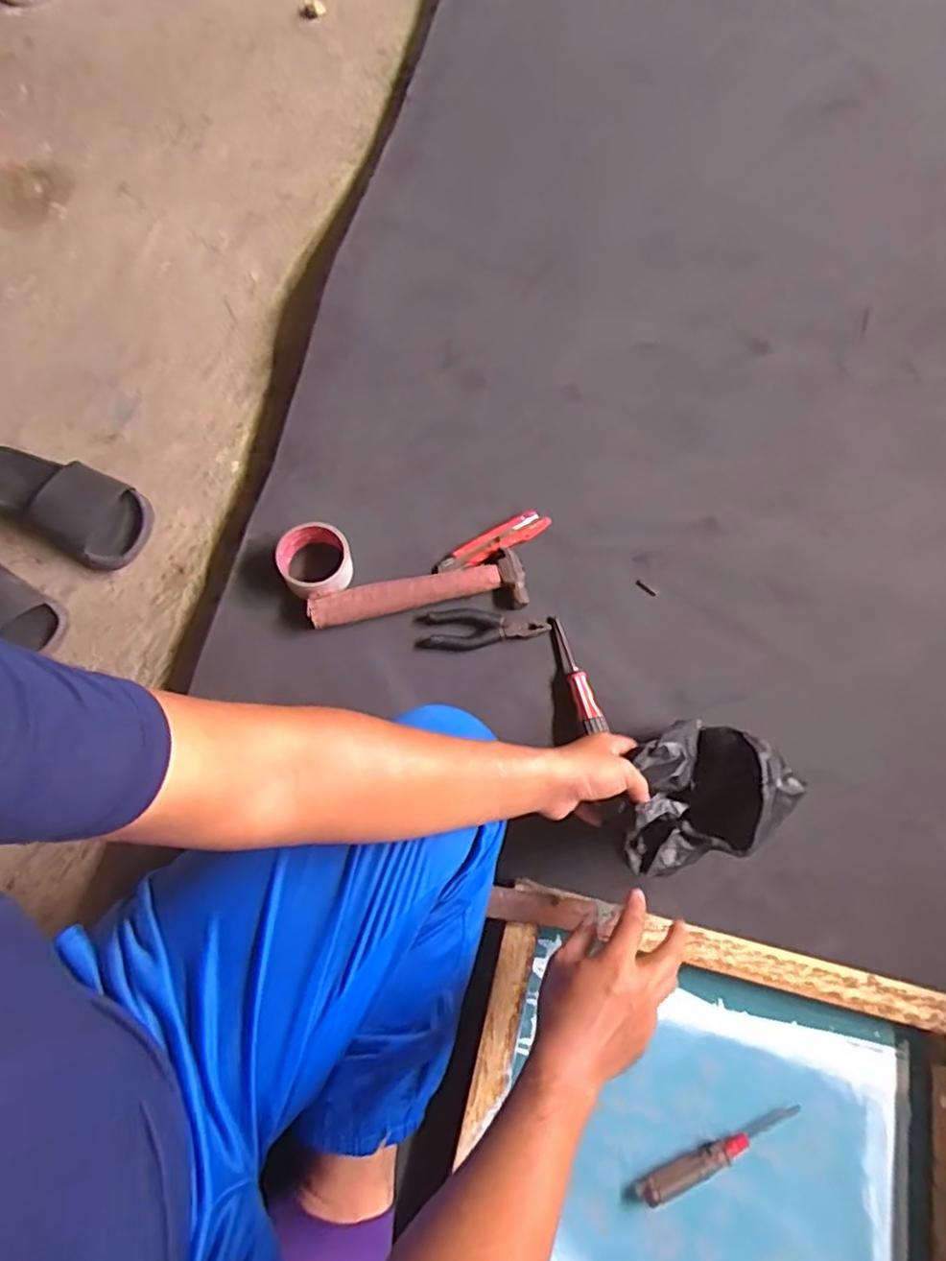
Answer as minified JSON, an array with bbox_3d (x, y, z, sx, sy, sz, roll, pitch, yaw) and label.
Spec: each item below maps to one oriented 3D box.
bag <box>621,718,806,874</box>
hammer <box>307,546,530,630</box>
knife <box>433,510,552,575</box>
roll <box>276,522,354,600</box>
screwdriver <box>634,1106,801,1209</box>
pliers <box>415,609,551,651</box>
[{"bbox_3d":[0.213,0.159,0.634,0.163,0.087,0.124,-21,75,-6],"label":"bag"},{"bbox_3d":[-0.066,-0.051,0.802,0.264,0.048,0.075,-8,72,-3],"label":"hammer"},{"bbox_3d":[0.025,-0.113,0.850,0.166,0.014,0.036,-32,76,-9],"label":"knife"},{"bbox_3d":[-0.193,-0.081,0.809,0.086,0.047,0.094,1,70,-2],"label":"roll"},{"bbox_3d":[0.234,0.494,0.612,0.171,0.017,0.022,-20,72,-9],"label":"screwdriver"},{"bbox_3d":[0.012,-0.002,0.779,0.153,0.019,0.048,0,74,0],"label":"pliers"}]

